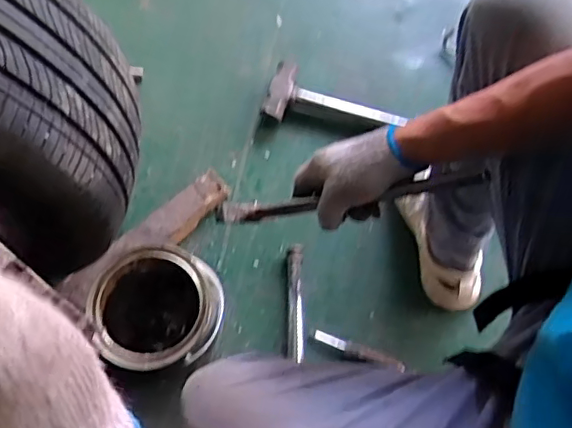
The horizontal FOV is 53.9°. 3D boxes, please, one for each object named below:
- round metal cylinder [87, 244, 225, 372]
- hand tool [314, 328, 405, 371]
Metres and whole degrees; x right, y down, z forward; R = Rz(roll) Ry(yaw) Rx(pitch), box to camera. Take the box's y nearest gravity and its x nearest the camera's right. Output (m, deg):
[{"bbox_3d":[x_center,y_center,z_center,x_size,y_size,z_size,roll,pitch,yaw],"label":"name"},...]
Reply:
[{"bbox_3d":[-0.184,0.144,0.822,0.161,0.181,0.180,-33,75,-13],"label":"round metal cylinder"},{"bbox_3d":[0.112,0.207,0.856,0.140,0.016,0.019,20,71,5],"label":"hand tool"}]

